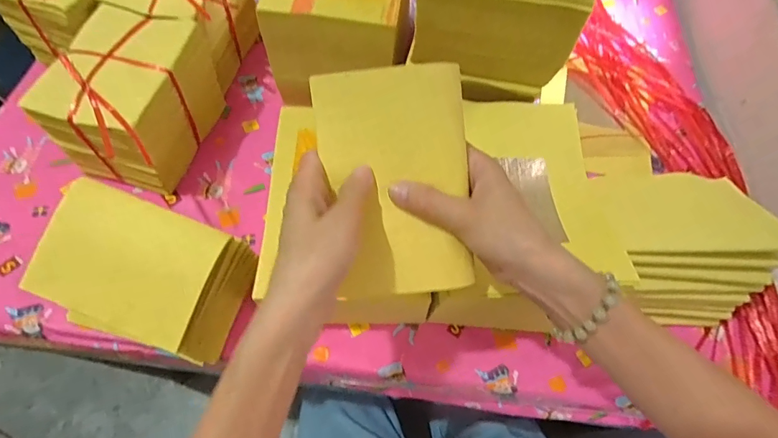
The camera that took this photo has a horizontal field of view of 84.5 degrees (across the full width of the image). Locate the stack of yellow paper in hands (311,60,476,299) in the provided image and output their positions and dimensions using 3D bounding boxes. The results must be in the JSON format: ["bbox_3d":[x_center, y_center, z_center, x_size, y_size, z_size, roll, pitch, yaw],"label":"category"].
[{"bbox_3d":[0.006,-0.027,0.314,0.104,0.011,0.162,-5,96,4],"label":"stack of yellow paper in hands"}]

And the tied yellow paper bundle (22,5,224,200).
[{"bbox_3d":[-0.291,-0.140,0.507,0.127,0.123,0.176,14,62,4],"label":"tied yellow paper bundle"}]

